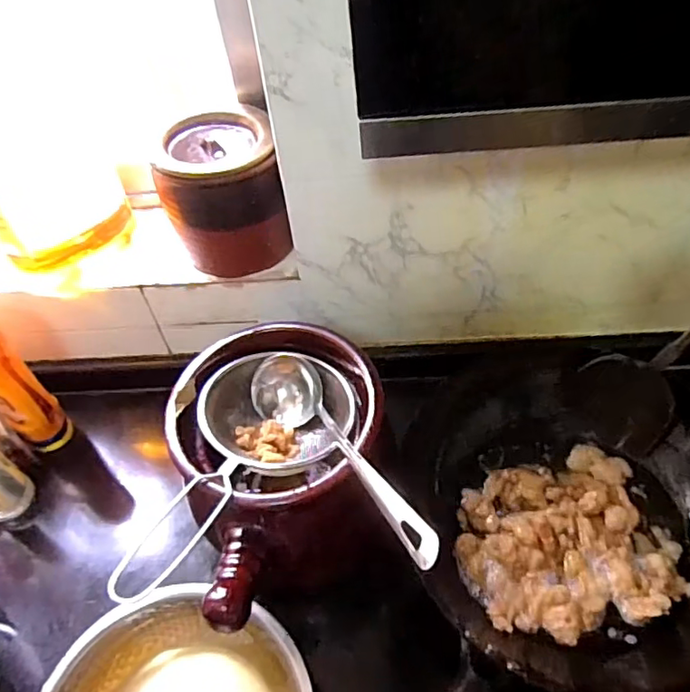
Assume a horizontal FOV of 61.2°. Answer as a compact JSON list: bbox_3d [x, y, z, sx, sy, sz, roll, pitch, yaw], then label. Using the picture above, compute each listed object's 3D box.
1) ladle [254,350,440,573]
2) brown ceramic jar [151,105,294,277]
[{"bbox_3d":[-0.007,0.078,0.458,0.062,0.064,0.282,-25,26,-16],"label":"ladle"},{"bbox_3d":[-0.127,-0.163,0.639,0.122,0.129,0.124,-2,50,3],"label":"brown ceramic jar"}]

